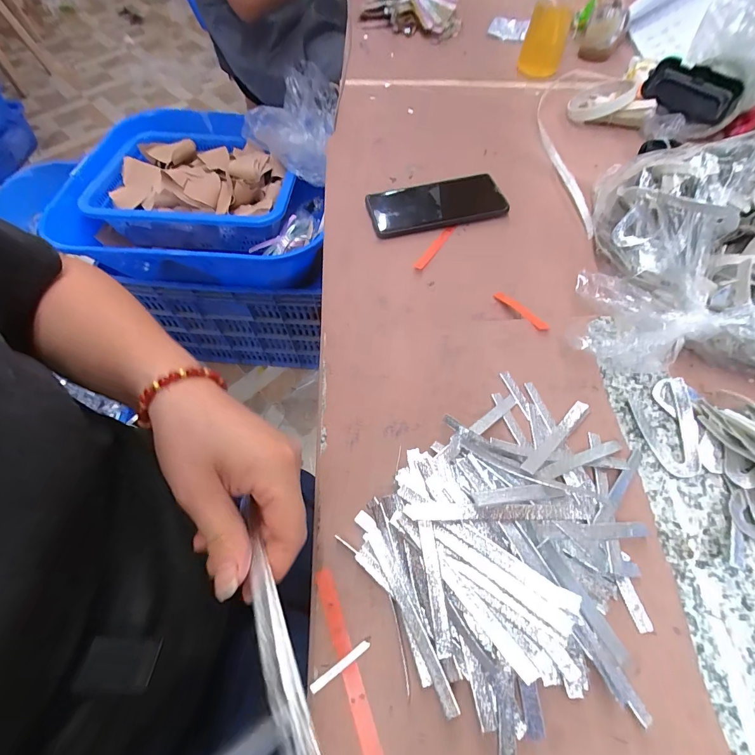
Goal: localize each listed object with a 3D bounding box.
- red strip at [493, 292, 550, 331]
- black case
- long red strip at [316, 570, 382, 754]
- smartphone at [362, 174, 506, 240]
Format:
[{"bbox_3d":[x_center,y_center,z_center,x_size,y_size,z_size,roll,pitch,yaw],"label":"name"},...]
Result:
[{"bbox_3d":[0.139,-0.065,0.362,0.012,0.007,0.072,-21,42,-9],"label":"red strip"},{"bbox_3d":[0.401,-0.366,0.479,0.108,0.037,0.041,38,70,18],"label":"black case"},{"bbox_3d":[-0.019,0.170,0.225,0.011,0.004,0.100,-16,62,-14],"label":"long red strip"},{"bbox_3d":[0.071,-0.213,0.454,0.159,0.014,0.074,-12,62,-5],"label":"smartphone"}]

